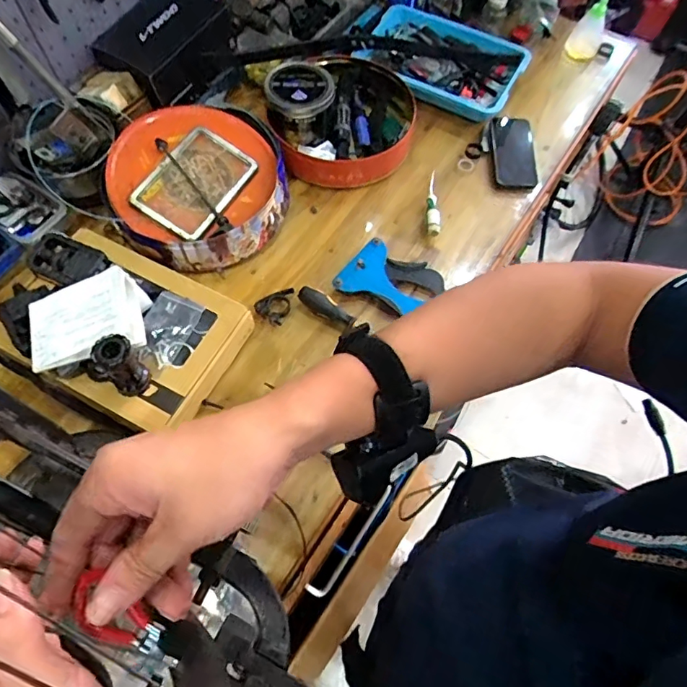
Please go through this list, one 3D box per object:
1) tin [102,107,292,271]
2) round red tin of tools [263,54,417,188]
[{"bbox_3d":[-0.224,-0.261,0.825,0.263,0.068,0.299,45,70,-1],"label":"tin"},{"bbox_3d":[0.001,-0.434,0.930,0.257,0.093,0.284,8,64,2],"label":"round red tin of tools"}]

